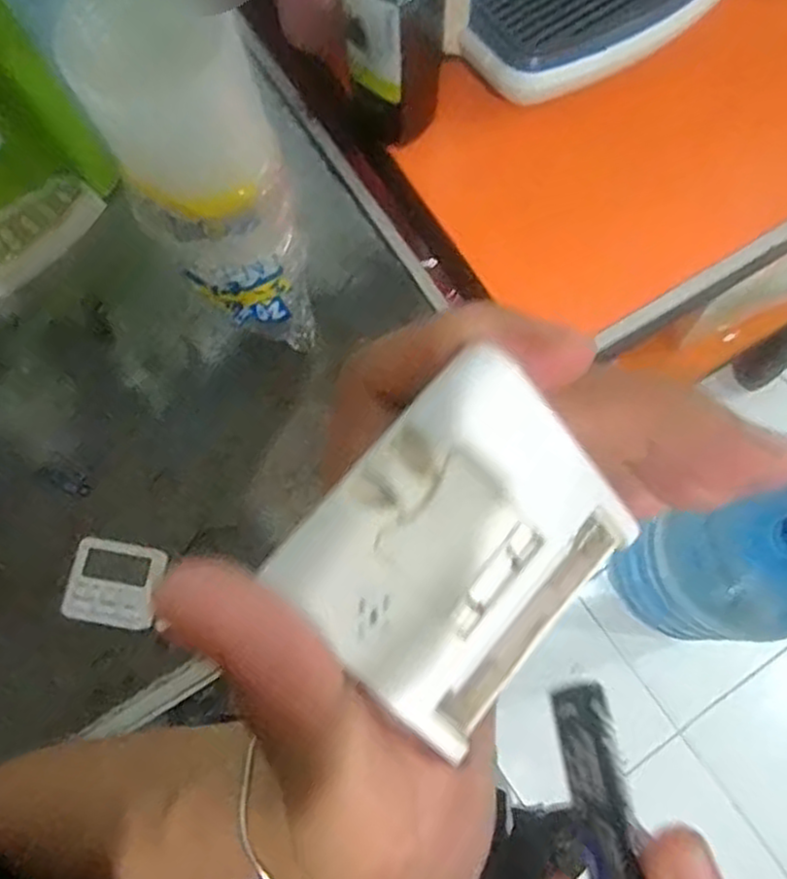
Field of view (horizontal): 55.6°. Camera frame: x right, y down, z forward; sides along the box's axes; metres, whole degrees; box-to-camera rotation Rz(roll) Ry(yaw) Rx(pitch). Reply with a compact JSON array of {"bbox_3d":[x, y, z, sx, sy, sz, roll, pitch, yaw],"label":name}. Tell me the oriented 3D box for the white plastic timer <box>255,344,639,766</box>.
[{"bbox_3d":[0.014,0.022,0.134,0.053,0.012,0.058,-48,114,-13],"label":"white plastic timer"}]

